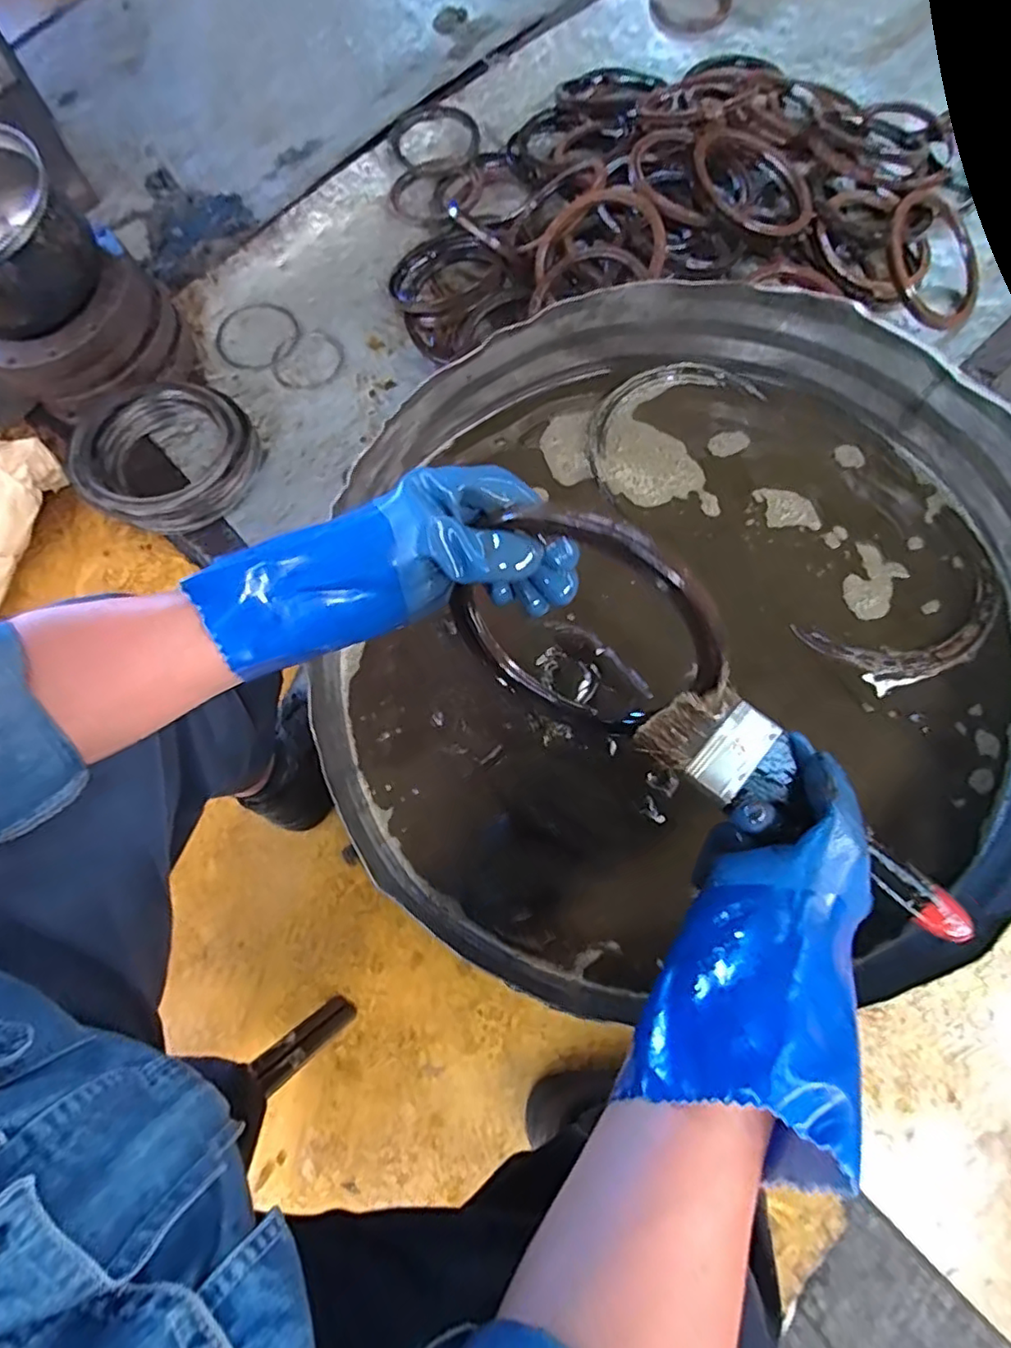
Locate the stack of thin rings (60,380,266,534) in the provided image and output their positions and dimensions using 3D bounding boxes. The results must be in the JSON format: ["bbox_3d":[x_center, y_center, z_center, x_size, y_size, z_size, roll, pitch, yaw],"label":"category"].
[{"bbox_3d":[-0.442,-0.279,0.835,0.227,0.067,0.221,-33,74,-11],"label":"stack of thin rings"}]

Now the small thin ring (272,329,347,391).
[{"bbox_3d":[-0.300,-0.480,0.959,0.111,0.009,0.112,0,71,-1],"label":"small thin ring"}]

